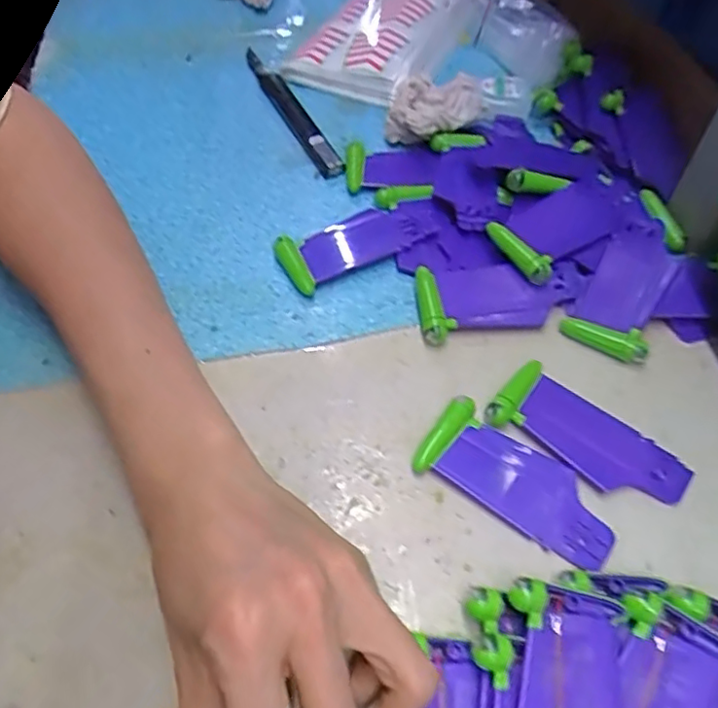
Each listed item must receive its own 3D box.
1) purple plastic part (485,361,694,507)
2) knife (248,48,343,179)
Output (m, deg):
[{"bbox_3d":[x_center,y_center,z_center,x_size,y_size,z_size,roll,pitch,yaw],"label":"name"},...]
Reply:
[{"bbox_3d":[0.107,0.038,0.288,0.089,0.008,0.040,33,61,22],"label":"purple plastic part"},{"bbox_3d":[-0.050,-0.175,0.446,0.015,0.009,0.171,-21,57,-15],"label":"knife"}]

